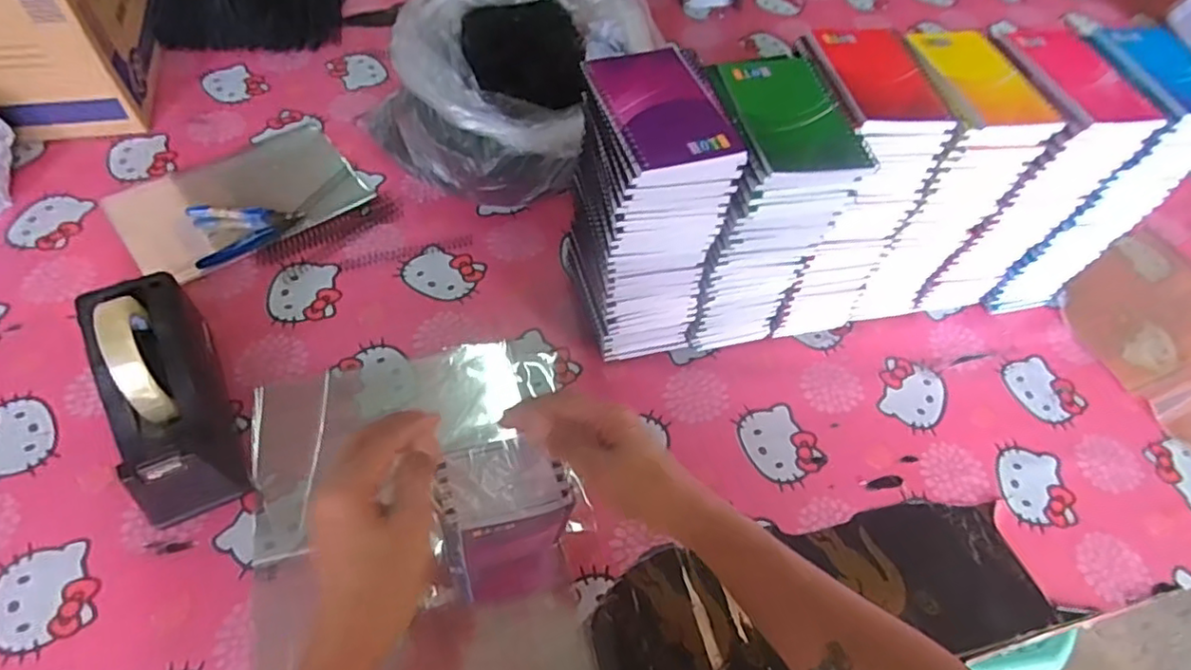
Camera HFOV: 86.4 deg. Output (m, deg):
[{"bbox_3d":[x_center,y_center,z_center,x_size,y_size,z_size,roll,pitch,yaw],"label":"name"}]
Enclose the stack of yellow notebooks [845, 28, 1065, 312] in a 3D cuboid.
[{"bbox_3d":[0.320,-0.139,0.643,0.098,0.279,0.116,-6,57,-10],"label":"stack of yellow notebooks"}]

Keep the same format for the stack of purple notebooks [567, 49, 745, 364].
[{"bbox_3d":[0.041,-0.094,0.578,0.094,0.274,0.128,-11,58,-14],"label":"stack of purple notebooks"}]

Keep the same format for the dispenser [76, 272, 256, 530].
[{"bbox_3d":[-0.365,0.043,0.529,0.084,0.131,0.214,-19,71,-18],"label":"dispenser"}]

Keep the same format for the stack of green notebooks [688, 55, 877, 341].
[{"bbox_3d":[0.142,-0.093,0.595,0.104,0.285,0.127,-4,57,-9],"label":"stack of green notebooks"}]

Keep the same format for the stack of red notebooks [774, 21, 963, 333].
[{"bbox_3d":[0.222,-0.123,0.623,0.103,0.275,0.154,-8,57,-12],"label":"stack of red notebooks"}]

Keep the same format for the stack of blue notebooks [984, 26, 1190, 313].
[{"bbox_3d":[0.494,-0.142,0.653,0.095,0.281,0.131,-3,56,-8],"label":"stack of blue notebooks"}]

